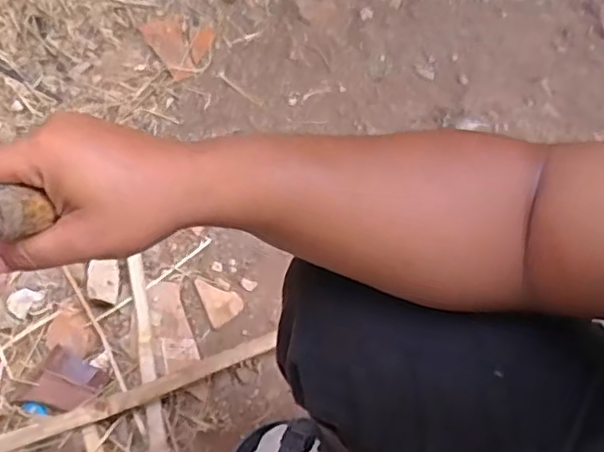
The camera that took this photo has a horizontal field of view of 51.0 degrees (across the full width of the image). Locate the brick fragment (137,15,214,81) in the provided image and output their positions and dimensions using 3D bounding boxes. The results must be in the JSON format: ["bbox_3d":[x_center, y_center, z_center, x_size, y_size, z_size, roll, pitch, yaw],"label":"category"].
[{"bbox_3d":[-0.219,-0.345,1.173,0.120,0.014,0.153,-29,63,-20],"label":"brick fragment"}]

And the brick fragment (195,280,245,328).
[{"bbox_3d":[-0.114,0.103,0.891,0.054,0.016,0.070,-23,61,-16],"label":"brick fragment"}]

